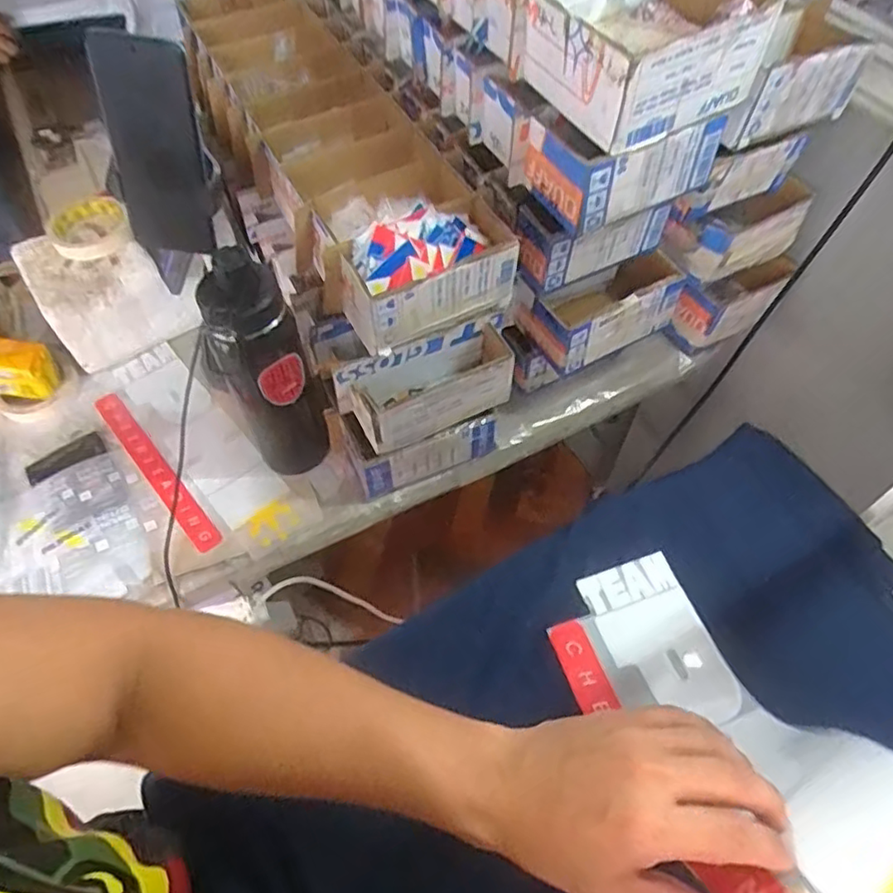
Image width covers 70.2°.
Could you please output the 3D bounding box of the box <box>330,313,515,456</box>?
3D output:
[{"bbox_3d":[-0.014,-0.063,0.635,0.179,0.075,0.068,-23,61,-14],"label":"box"}]

